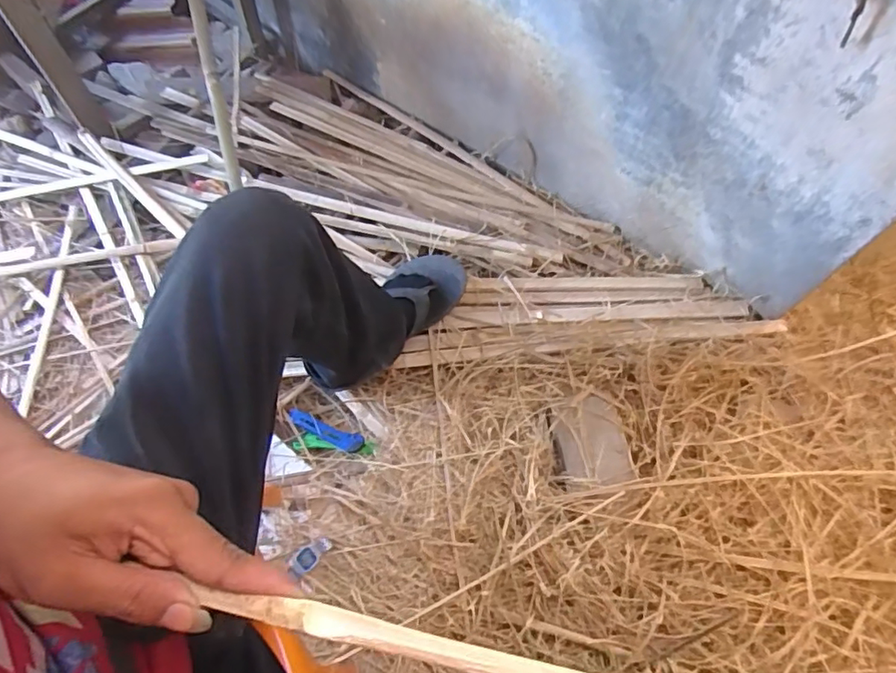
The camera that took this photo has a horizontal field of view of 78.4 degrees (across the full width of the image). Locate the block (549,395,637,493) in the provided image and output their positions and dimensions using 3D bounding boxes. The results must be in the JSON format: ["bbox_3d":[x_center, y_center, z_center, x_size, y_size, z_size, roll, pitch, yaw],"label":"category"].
[{"bbox_3d":[0.217,0.162,0.840,0.112,0.037,0.138,-7,66,-3],"label":"block"}]

